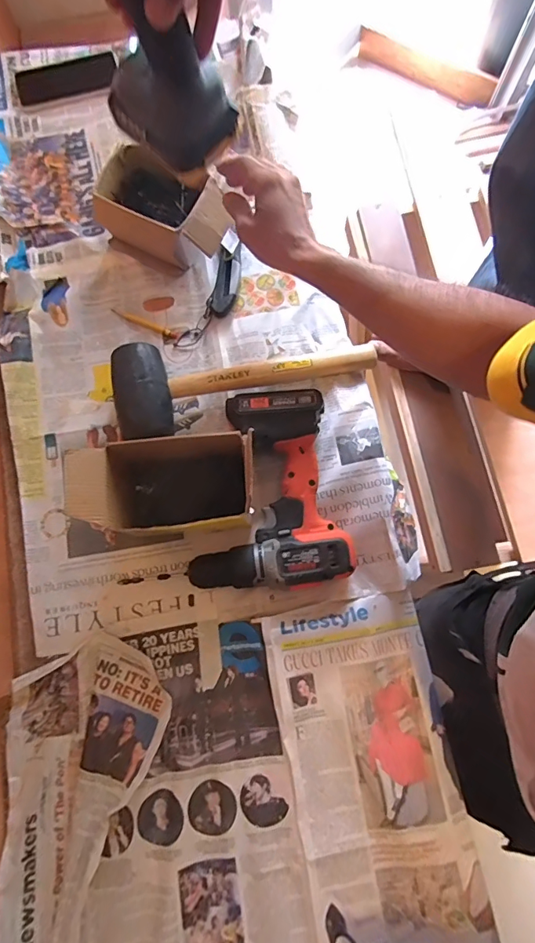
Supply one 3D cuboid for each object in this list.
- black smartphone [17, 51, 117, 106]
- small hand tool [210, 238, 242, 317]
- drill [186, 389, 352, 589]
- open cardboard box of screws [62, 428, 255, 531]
[{"bbox_3d":[-0.320,-0.629,0.728,0.158,0.014,0.071,-19,77,-3],"label":"black smartphone"},{"bbox_3d":[-0.057,-0.265,0.631,0.032,0.023,0.101,8,78,3],"label":"small hand tool"},{"bbox_3d":[0.008,0.022,0.538,0.174,0.071,0.219,2,77,2],"label":"drill"},{"bbox_3d":[-0.115,0.016,0.519,0.173,0.119,0.090,-6,77,0],"label":"open cardboard box of screws"}]

